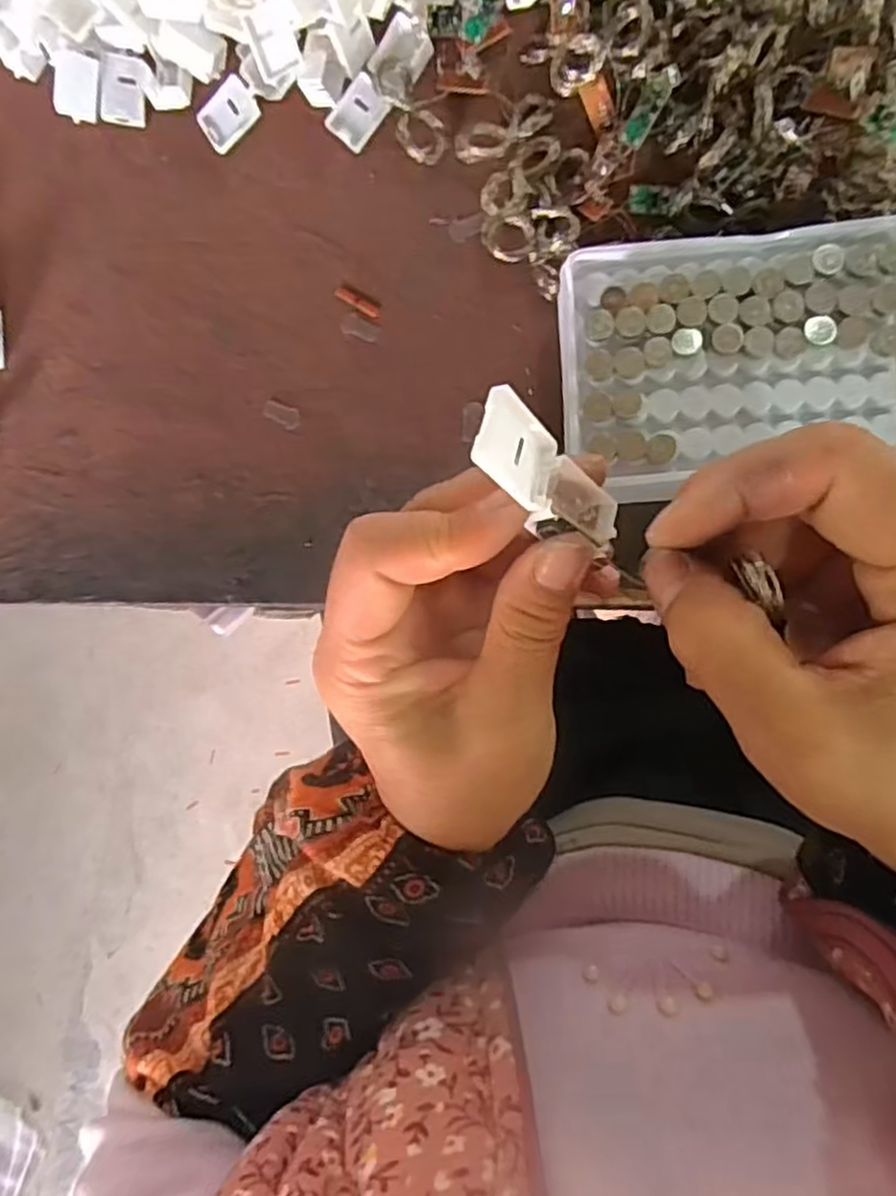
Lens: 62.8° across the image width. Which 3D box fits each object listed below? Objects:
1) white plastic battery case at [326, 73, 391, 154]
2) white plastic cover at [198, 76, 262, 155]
[{"bbox_3d":[-0.040,-0.215,0.324,0.020,0.004,0.026,44,98,4],"label":"white plastic battery case"},{"bbox_3d":[-0.100,-0.221,0.335,0.028,0.006,0.021,-39,87,8],"label":"white plastic cover"}]

